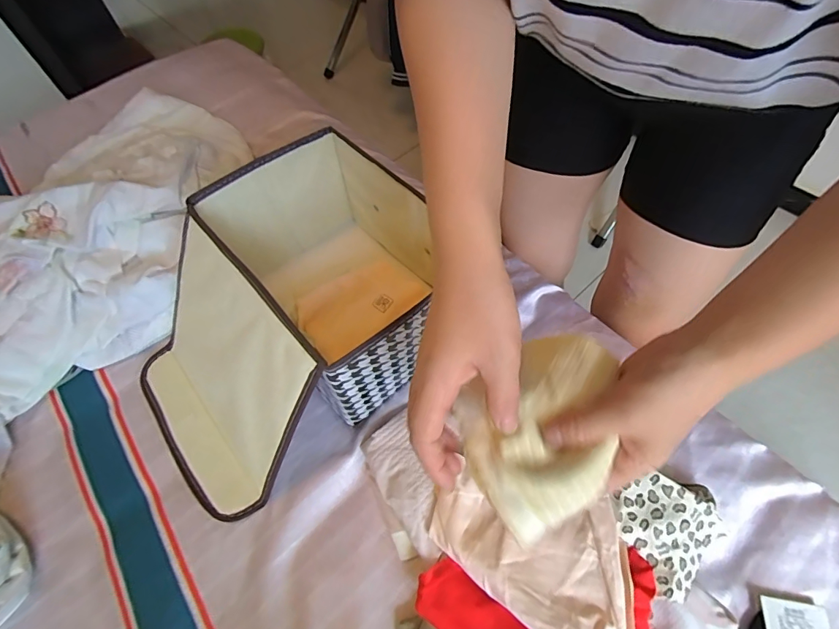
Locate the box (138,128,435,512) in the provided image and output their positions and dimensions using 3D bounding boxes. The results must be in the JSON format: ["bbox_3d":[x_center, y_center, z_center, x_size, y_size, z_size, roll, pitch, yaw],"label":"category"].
[{"bbox_3d":[-0.149,0.001,0.457,0.349,0.164,0.264,-36,63,-16],"label":"box"}]

